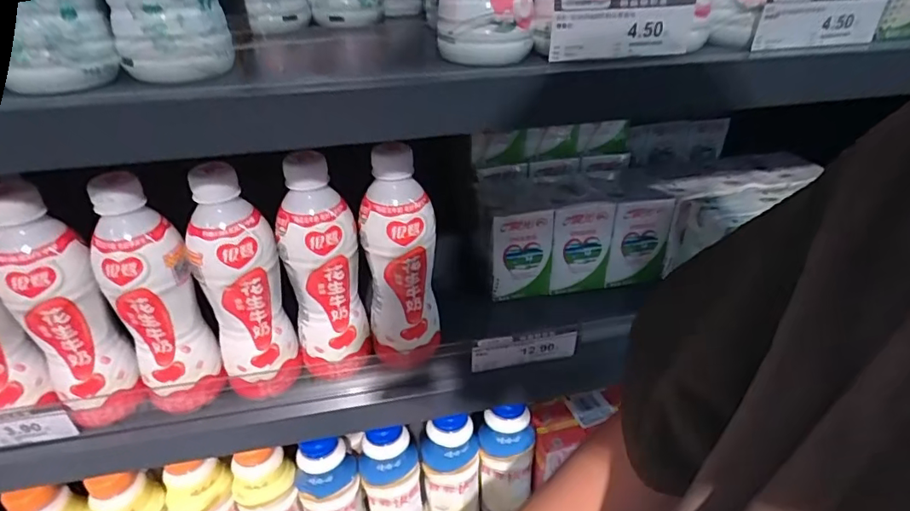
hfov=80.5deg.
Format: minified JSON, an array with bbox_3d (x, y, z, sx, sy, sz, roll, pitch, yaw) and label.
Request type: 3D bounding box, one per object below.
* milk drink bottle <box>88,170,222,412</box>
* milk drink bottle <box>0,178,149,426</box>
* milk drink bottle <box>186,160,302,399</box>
[{"bbox_3d":[-0.231,0.036,0.415,0.060,0.189,0.055,-23,42,-30],"label":"milk drink bottle"},{"bbox_3d":[-0.294,0.044,0.407,0.056,0.189,0.056,-27,44,-33],"label":"milk drink bottle"},{"bbox_3d":[-0.171,0.025,0.434,0.059,0.196,0.054,-16,39,-22],"label":"milk drink bottle"}]

